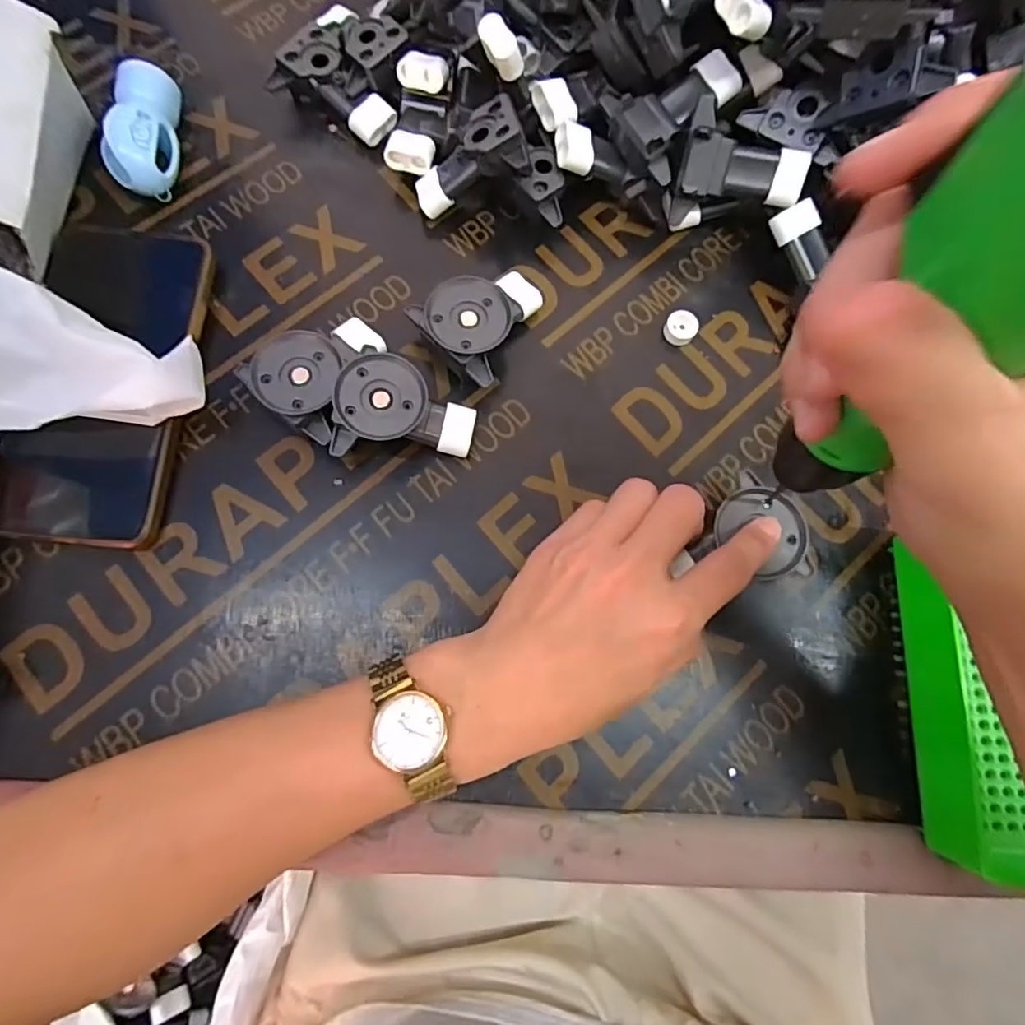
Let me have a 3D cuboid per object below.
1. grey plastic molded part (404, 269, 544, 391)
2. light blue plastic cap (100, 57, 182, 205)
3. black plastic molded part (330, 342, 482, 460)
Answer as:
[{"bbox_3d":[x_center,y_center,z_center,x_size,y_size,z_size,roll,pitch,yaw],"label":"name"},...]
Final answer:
[{"bbox_3d":[-0.012,-0.101,0.292,0.067,0.033,0.051,-42,82,-11],"label":"grey plastic molded part"},{"bbox_3d":[-0.200,-0.206,0.306,0.027,0.032,0.065,4,76,-2],"label":"light blue plastic cap"},{"bbox_3d":[-0.052,-0.050,0.277,0.063,0.033,0.052,9,76,-1],"label":"black plastic molded part"}]

